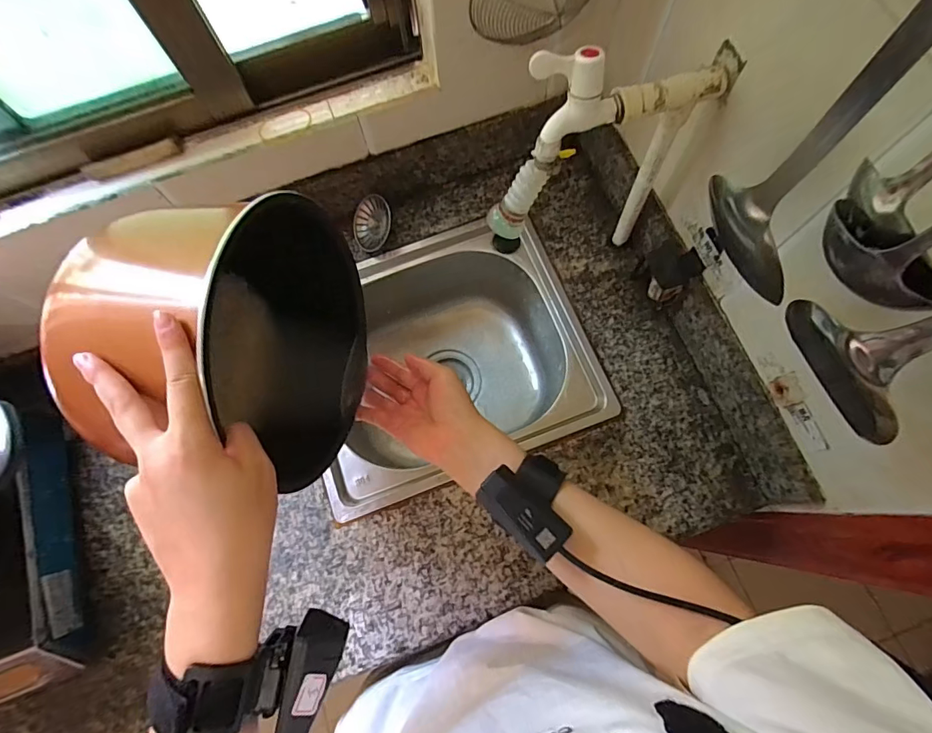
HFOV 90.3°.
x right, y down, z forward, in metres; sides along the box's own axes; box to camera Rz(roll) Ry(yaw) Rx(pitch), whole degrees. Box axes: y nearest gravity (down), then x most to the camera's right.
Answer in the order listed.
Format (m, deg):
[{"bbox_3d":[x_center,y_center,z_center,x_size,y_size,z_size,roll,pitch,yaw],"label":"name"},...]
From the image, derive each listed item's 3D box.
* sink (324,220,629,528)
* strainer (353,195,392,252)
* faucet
[{"bbox_3d":[-0.029,0.003,0.703,0.371,0.186,0.326,-20,73,-5],"label":"sink"},{"bbox_3d":[-0.133,-0.201,0.653,0.063,0.013,0.075,16,112,29],"label":"strainer"},{"bbox_3d":[0.124,-0.218,0.440,0.221,0.165,0.056,-25,74,-6],"label":"faucet"}]

